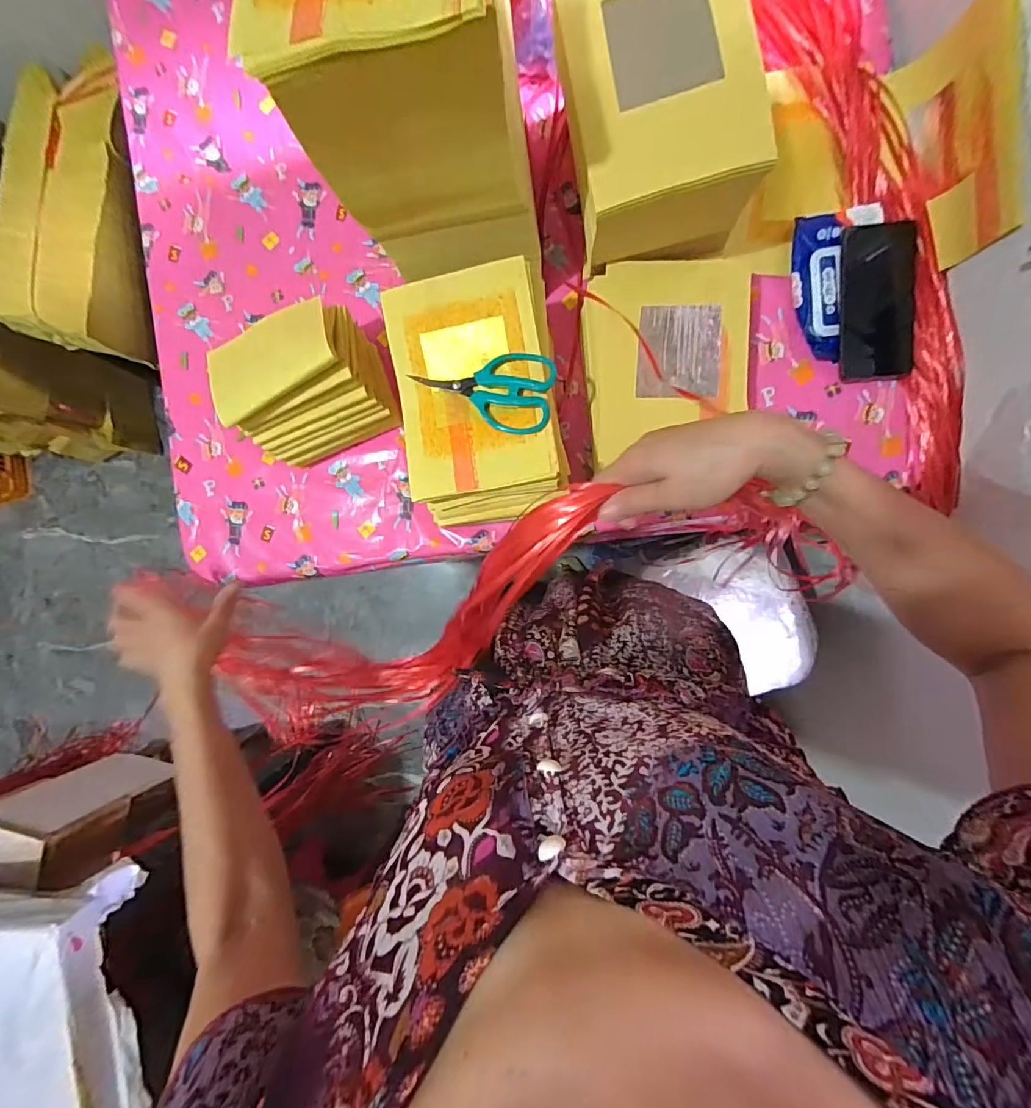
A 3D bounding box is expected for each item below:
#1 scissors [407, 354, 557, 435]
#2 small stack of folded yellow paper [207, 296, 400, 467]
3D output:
[{"bbox_3d":[-0.034,-0.176,0.519,0.146,0.012,0.084,9,92,4],"label":"scissors"},{"bbox_3d":[-0.254,-0.201,0.594,0.173,0.142,0.134,-24,89,4],"label":"small stack of folded yellow paper"}]

